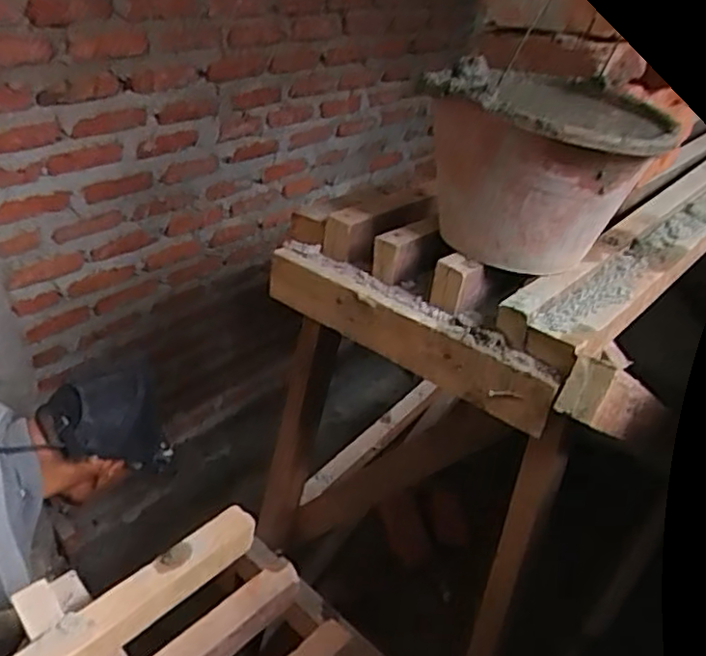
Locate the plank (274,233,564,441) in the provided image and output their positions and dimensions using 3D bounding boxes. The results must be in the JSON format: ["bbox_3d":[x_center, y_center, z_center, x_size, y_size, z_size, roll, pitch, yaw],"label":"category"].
[{"bbox_3d":[0.051,-0.003,0.724,0.372,0.063,0.060,27,39,30],"label":"plank"}]

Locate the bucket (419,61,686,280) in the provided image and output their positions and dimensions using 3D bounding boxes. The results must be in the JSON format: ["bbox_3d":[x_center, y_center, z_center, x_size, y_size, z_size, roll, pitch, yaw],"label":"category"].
[{"bbox_3d":[0.186,-0.174,0.705,0.222,0.156,0.220,7,33,3],"label":"bucket"}]

